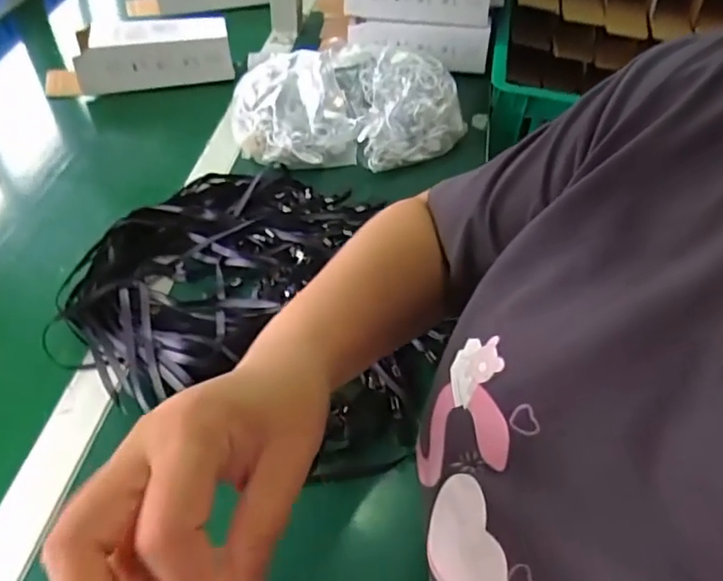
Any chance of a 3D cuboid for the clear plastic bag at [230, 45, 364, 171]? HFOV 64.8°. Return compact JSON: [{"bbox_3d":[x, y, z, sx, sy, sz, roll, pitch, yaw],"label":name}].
[{"bbox_3d":[-0.078,-0.232,0.682,0.154,0.073,0.179,4,50,0],"label":"clear plastic bag"}]

